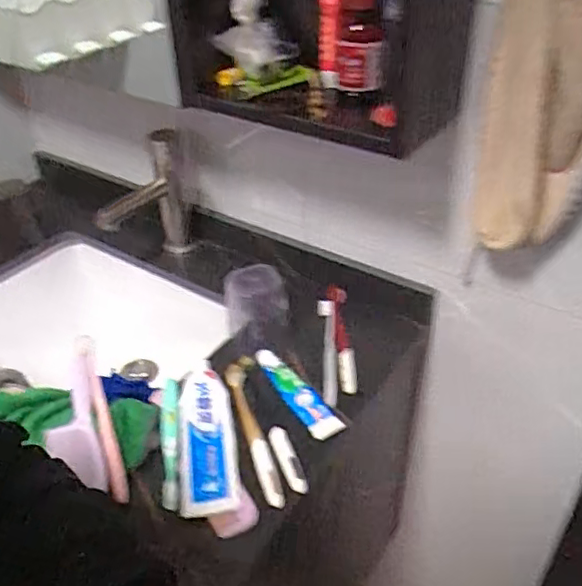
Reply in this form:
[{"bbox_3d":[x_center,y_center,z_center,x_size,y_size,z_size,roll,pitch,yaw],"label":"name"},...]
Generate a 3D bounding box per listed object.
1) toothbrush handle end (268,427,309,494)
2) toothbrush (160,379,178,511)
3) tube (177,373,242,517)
[{"bbox_3d":[-0.003,0.166,0.601,0.019,0.019,0.072,-15,37,-14],"label":"toothbrush handle end"},{"bbox_3d":[-0.127,0.153,0.633,0.018,0.018,0.163,-7,38,-6],"label":"toothbrush"},{"bbox_3d":[-0.089,0.148,0.620,0.056,0.033,0.168,-7,38,-7],"label":"tube"}]

